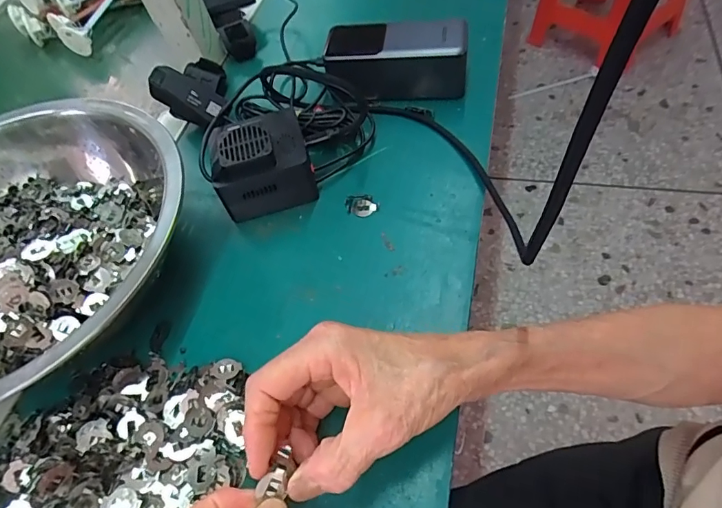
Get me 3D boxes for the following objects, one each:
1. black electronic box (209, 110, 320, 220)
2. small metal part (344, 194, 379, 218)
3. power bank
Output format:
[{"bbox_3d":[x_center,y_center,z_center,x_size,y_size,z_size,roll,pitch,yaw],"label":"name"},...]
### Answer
[{"bbox_3d":[-0.083,-0.080,0.378,0.076,0.057,0.076,-16,56,-2],"label":"black electronic box"},{"bbox_3d":[0.001,-0.040,0.371,0.027,0.004,0.020,-6,56,7],"label":"small metal part"},{"bbox_3d":[0.033,-0.179,0.423,0.126,0.052,0.052,4,57,11],"label":"power bank"}]

